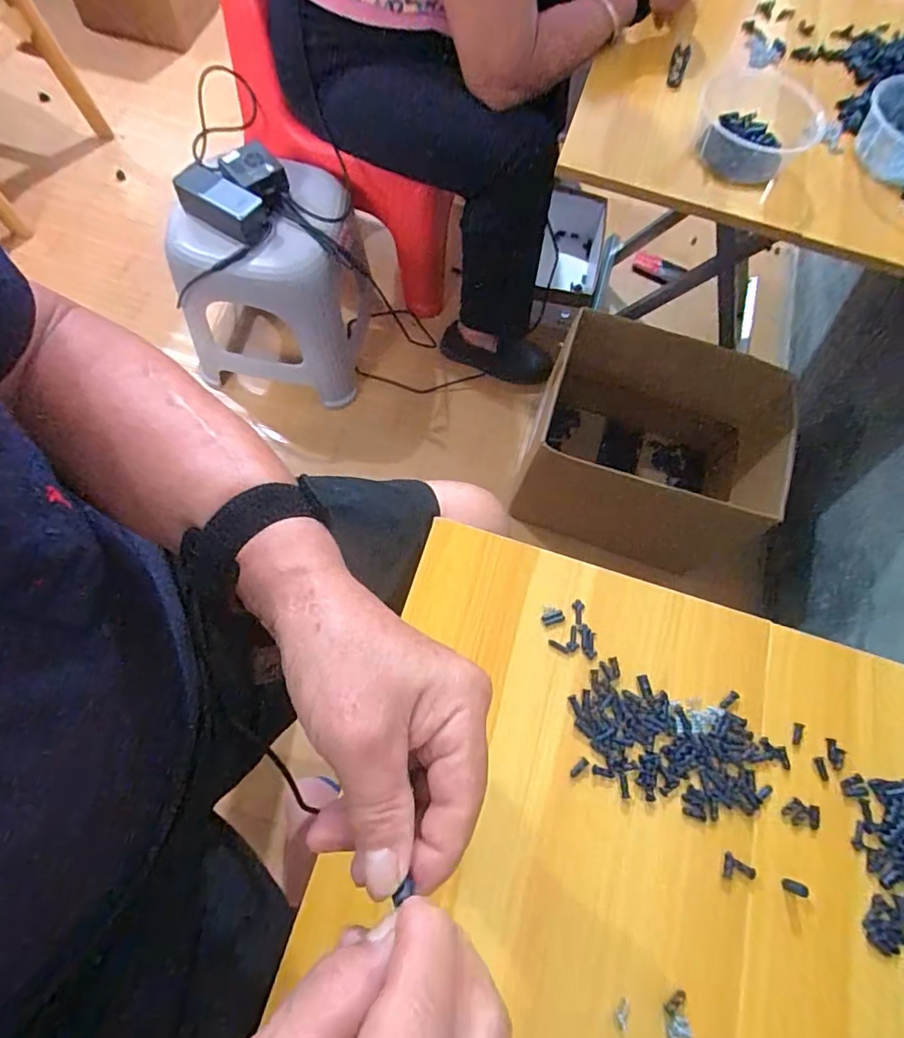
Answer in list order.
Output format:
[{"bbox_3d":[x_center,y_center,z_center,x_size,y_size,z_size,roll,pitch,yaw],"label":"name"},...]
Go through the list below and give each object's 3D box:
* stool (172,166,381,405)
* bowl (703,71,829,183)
[{"bbox_3d":[-0.305,-0.441,1.007,0.296,0.328,0.301,10,69,0],"label":"stool"},{"bbox_3d":[0.374,-0.484,0.676,0.146,0.060,0.129,22,69,4],"label":"bowl"}]

